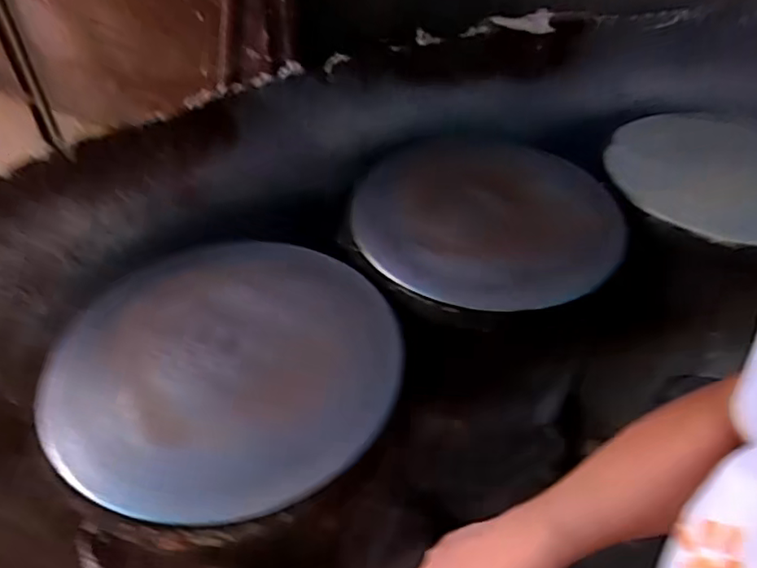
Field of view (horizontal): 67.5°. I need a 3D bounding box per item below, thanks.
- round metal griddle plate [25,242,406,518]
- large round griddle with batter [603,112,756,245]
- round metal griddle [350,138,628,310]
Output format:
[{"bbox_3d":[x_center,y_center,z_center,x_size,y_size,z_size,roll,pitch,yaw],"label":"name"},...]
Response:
[{"bbox_3d":[-0.158,0.073,0.618,0.350,0.029,0.362,2,45,-2],"label":"round metal griddle plate"},{"bbox_3d":[0.568,-0.198,0.909,0.359,0.037,0.406,19,47,16],"label":"large round griddle with batter"},{"bbox_3d":[0.175,-0.117,0.802,0.329,0.054,0.394,24,48,20],"label":"round metal griddle"}]

